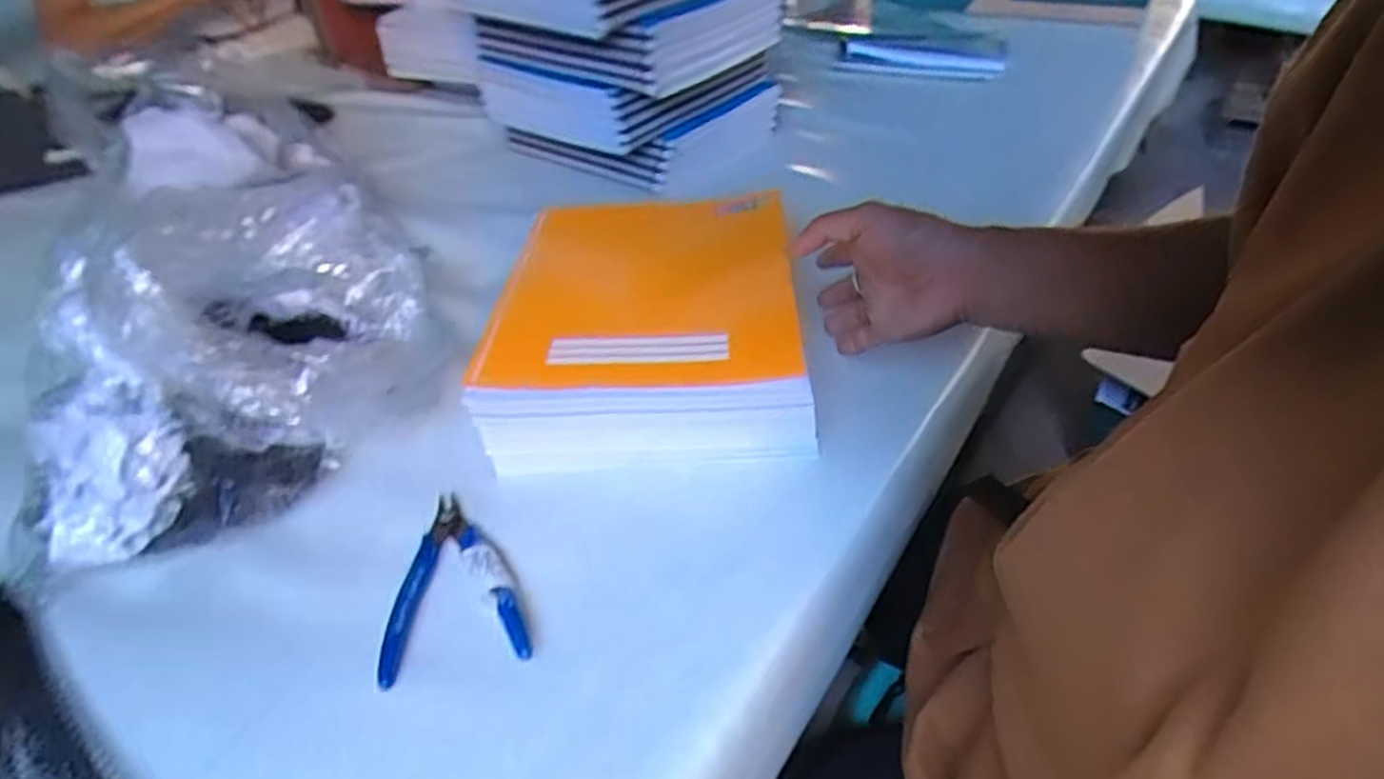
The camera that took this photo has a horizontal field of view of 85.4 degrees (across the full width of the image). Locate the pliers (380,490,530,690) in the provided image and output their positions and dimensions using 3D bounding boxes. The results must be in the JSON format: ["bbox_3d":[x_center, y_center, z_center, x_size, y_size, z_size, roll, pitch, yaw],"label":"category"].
[{"bbox_3d":[-0.124,0.096,0.398,0.067,0.013,0.118,-9,38,-9],"label":"pliers"}]

